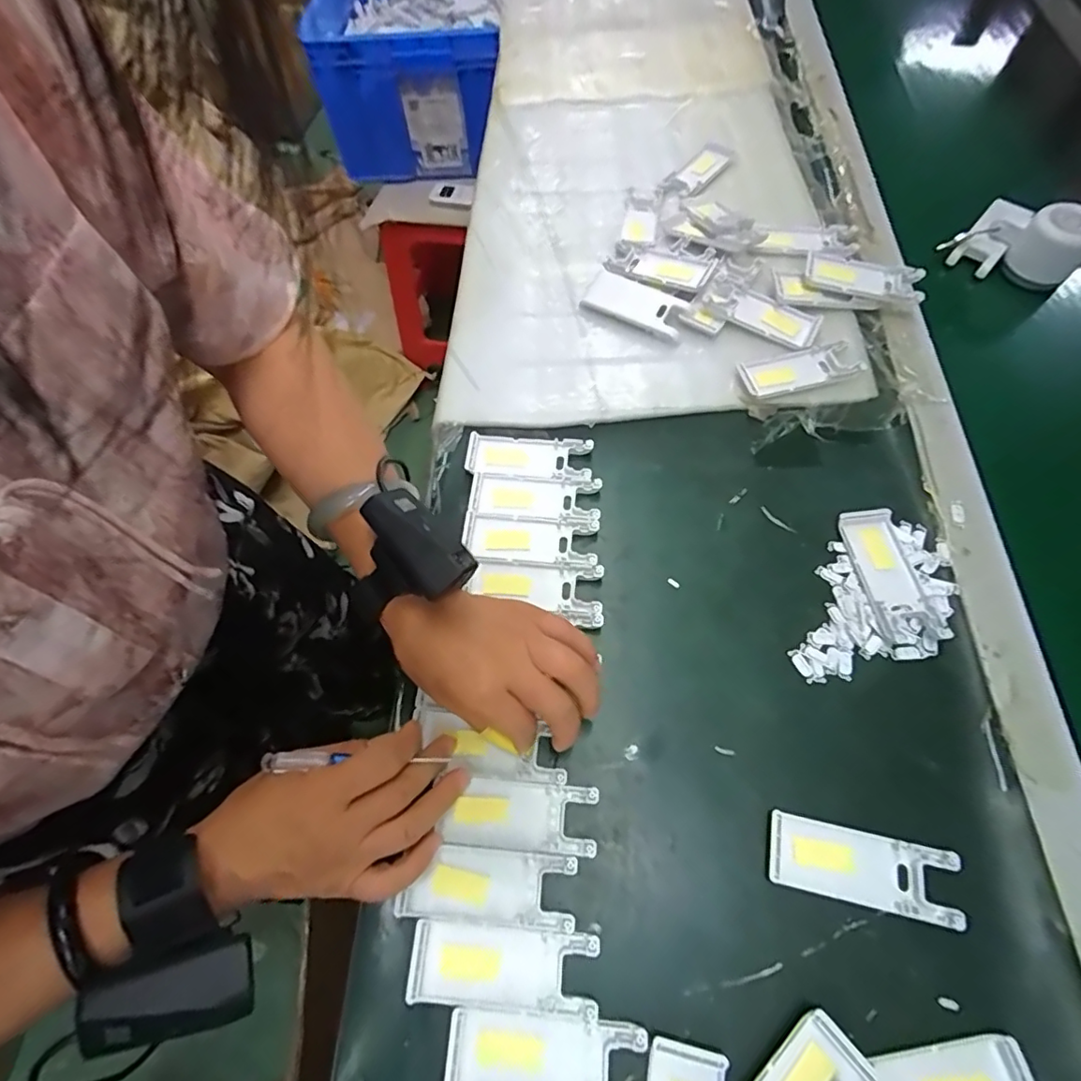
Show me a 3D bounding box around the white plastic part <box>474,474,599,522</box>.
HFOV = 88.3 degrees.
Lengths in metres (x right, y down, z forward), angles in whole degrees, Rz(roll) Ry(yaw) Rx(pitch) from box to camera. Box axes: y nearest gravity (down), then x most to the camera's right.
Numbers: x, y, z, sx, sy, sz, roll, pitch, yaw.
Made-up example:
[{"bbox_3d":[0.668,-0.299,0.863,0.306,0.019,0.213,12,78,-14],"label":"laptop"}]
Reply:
[{"bbox_3d":[-0.004,-0.036,0.456,0.102,0.005,0.040,4,64,5],"label":"white plastic part"}]

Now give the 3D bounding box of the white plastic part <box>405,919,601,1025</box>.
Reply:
[{"bbox_3d":[-0.021,0.247,0.320,0.104,0.013,0.040,3,64,4],"label":"white plastic part"}]

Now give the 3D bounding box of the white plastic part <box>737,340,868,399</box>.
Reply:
[{"bbox_3d":[0.227,-0.154,0.493,0.099,0.010,0.046,-16,64,-5],"label":"white plastic part"}]

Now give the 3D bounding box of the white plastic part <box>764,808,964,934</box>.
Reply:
[{"bbox_3d":[0.192,0.196,0.334,0.105,0.008,0.040,10,68,9],"label":"white plastic part"}]

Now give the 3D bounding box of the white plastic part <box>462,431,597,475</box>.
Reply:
[{"bbox_3d":[-0.011,-0.072,0.473,0.102,0.006,0.038,5,64,5],"label":"white plastic part"}]

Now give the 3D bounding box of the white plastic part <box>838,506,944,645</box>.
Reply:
[{"bbox_3d":[0.256,0.023,0.413,0.041,0.010,0.101,-6,64,0],"label":"white plastic part"}]

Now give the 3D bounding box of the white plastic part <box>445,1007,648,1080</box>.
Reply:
[{"bbox_3d":[0.003,0.282,0.300,0.103,0.011,0.037,3,64,4],"label":"white plastic part"}]

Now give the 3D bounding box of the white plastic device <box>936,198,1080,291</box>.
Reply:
[{"bbox_3d":[0.460,-0.285,0.532,0.075,0.058,0.100,-36,67,-14],"label":"white plastic device"}]

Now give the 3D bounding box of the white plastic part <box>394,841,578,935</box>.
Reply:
[{"bbox_3d":[-0.031,0.209,0.336,0.101,0.011,0.041,4,64,5],"label":"white plastic part"}]

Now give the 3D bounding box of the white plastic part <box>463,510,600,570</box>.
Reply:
[{"bbox_3d":[-0.008,0.000,0.440,0.102,0.007,0.040,6,64,6],"label":"white plastic part"}]

